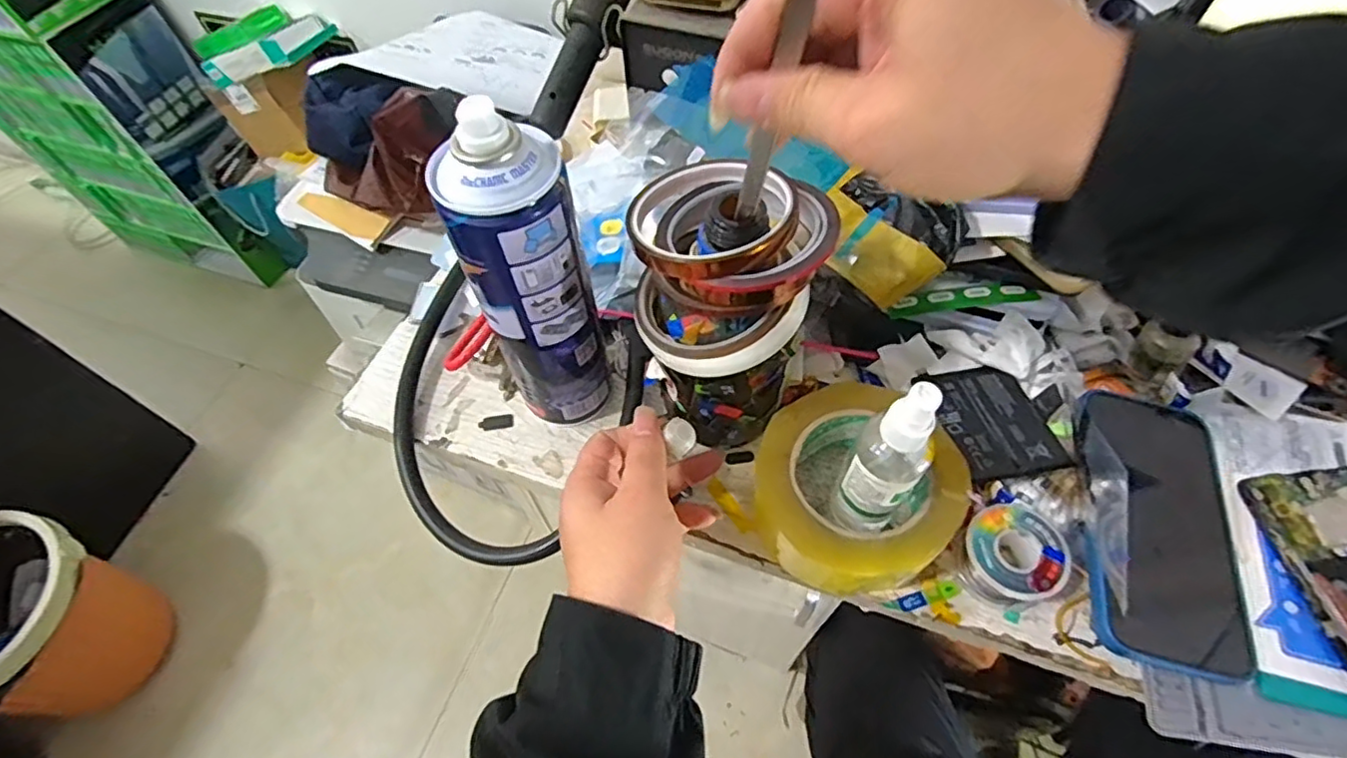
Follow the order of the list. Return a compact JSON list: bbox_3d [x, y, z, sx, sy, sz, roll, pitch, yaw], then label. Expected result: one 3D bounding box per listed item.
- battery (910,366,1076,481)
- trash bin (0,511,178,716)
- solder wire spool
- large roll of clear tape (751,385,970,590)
[{"bbox_3d":[0.206,0.021,0.400,0.069,0.012,0.085,-11,46,0],"label":"battery"},{"bbox_3d":[-1.004,0.379,0.963,0.274,0.259,0.259,-1,57,2],"label":"trash bin"},{"bbox_3d":[0.195,0.104,0.365,0.052,0.032,0.053,-1,57,2],"label":"solder wire spool"},{"bbox_3d":[0.108,0.068,0.385,0.119,0.048,0.115,-1,57,2],"label":"large roll of clear tape"}]

